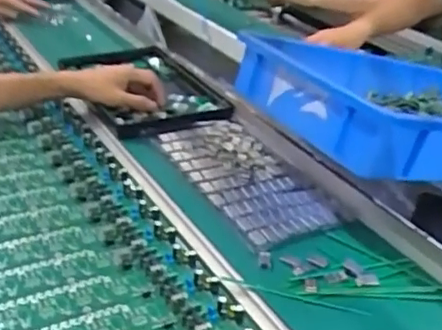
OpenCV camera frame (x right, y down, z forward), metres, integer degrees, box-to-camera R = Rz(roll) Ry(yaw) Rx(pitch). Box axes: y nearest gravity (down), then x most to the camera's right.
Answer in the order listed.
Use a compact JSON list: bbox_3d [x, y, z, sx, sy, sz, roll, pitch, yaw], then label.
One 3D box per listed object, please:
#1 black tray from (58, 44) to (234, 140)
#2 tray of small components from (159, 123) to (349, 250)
[{"bbox_3d":[-0.128,-0.136,1.021,0.199,0.032,0.327,-13,33,-27],"label":"black tray"},{"bbox_3d":[0.029,0.011,0.801,0.131,0.014,0.287,-14,34,-27],"label":"tray of small components"}]

